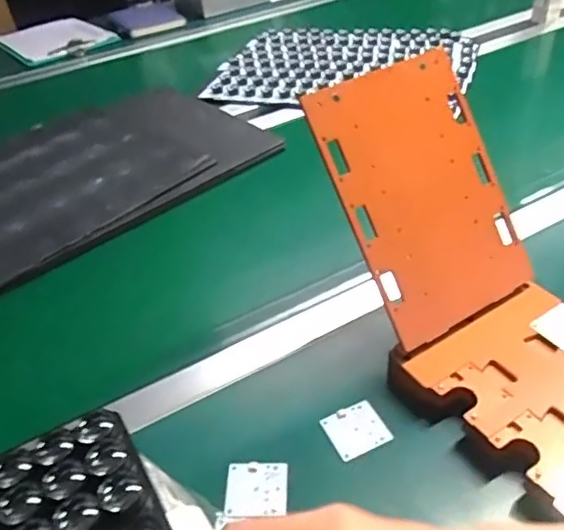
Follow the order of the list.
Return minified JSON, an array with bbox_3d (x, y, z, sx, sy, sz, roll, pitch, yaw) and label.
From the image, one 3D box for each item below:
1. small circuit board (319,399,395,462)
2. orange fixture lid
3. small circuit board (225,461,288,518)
[{"bbox_3d":[0.064,0.141,0.484,0.049,0.006,0.045,-21,42,-17],"label":"small circuit board"},{"bbox_3d":[0.129,-0.064,0.502,0.157,0.231,0.008,-25,7,-19],"label":"orange fixture lid"},{"bbox_3d":[-0.020,0.179,0.451,0.047,0.005,0.042,-4,40,3],"label":"small circuit board"}]

